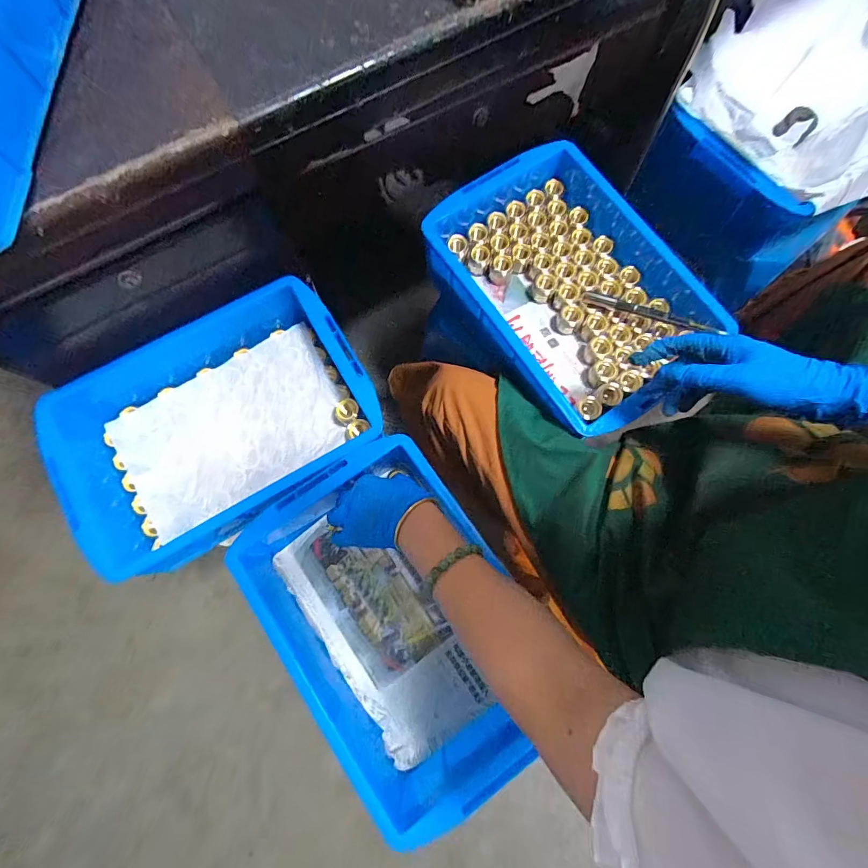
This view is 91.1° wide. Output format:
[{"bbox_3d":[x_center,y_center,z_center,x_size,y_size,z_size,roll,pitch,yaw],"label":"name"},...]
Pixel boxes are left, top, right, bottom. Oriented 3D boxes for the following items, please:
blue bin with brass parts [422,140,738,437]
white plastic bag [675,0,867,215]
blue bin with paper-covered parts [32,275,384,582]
[{"bbox_3d":[0.169,-0.192,0.553,0.246,0.076,0.344,-38,81,-8],"label":"blue bin with brass parts"},{"bbox_3d":[0.535,-0.479,0.581,0.349,0.093,0.295,-39,81,-8],"label":"white plastic bag"},{"bbox_3d":[-0.263,-0.019,0.537,0.346,0.099,0.263,-30,80,-7],"label":"blue bin with paper-covered parts"}]

